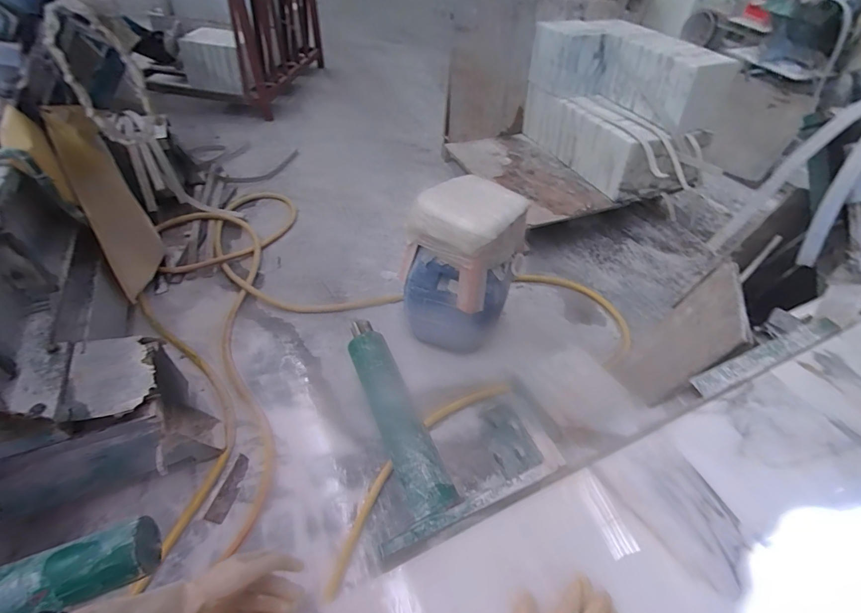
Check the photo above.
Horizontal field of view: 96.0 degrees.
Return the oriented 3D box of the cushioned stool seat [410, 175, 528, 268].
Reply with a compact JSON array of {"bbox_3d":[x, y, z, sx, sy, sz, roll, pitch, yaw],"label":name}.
[{"bbox_3d":[0.137,-0.291,1.327,0.318,0.169,0.303,32,53,21],"label":"cushioned stool seat"}]

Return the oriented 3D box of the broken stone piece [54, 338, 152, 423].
[{"bbox_3d":[-0.865,0.188,1.055,0.180,0.022,0.242,-1,48,-27],"label":"broken stone piece"}]

